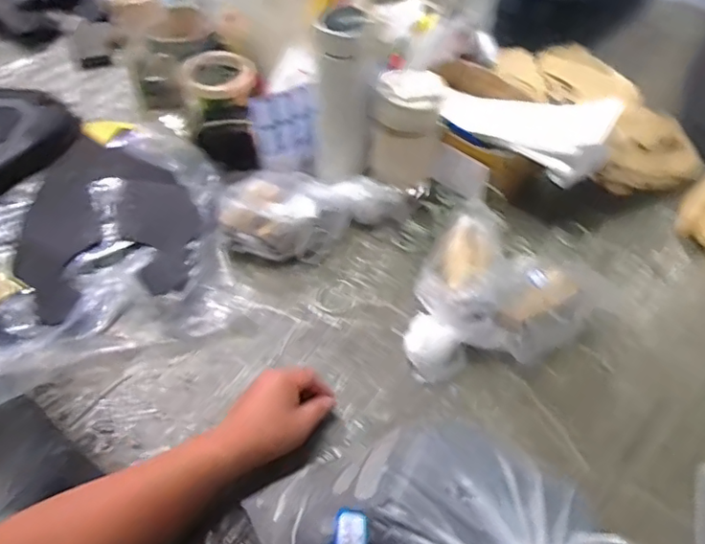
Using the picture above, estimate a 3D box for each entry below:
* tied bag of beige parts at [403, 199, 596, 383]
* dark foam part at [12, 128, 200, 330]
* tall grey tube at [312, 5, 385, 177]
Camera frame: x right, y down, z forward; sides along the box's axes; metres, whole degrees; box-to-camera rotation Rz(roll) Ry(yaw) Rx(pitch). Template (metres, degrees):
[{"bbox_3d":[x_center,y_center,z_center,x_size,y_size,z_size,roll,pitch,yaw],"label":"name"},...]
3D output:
[{"bbox_3d":[0.168,0.029,0.634,0.192,0.089,0.205,15,54,11],"label":"tied bag of beige parts"},{"bbox_3d":[-0.293,-0.073,0.699,0.201,0.020,0.266,-9,53,-7],"label":"dark foam part"},{"bbox_3d":[-0.010,-0.216,0.721,0.076,0.208,0.069,3,53,2],"label":"tall grey tube"}]

